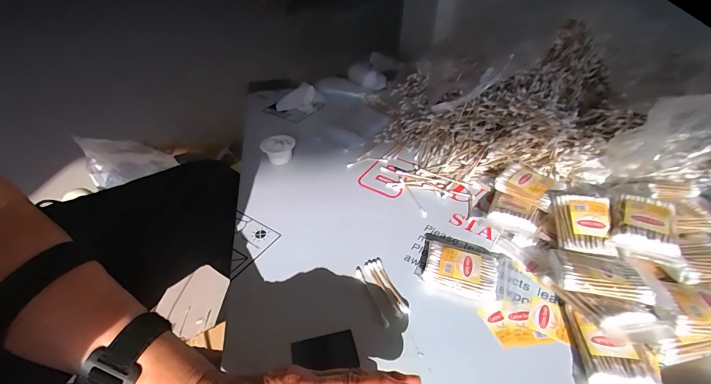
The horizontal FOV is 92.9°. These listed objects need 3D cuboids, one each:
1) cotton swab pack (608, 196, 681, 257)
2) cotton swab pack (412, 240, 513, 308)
[{"bbox_3d":[0.319,0.044,0.376,0.052,0.034,0.078,24,46,25],"label":"cotton swab pack"},{"bbox_3d":[0.120,0.085,0.379,0.094,0.019,0.069,17,43,19],"label":"cotton swab pack"}]

